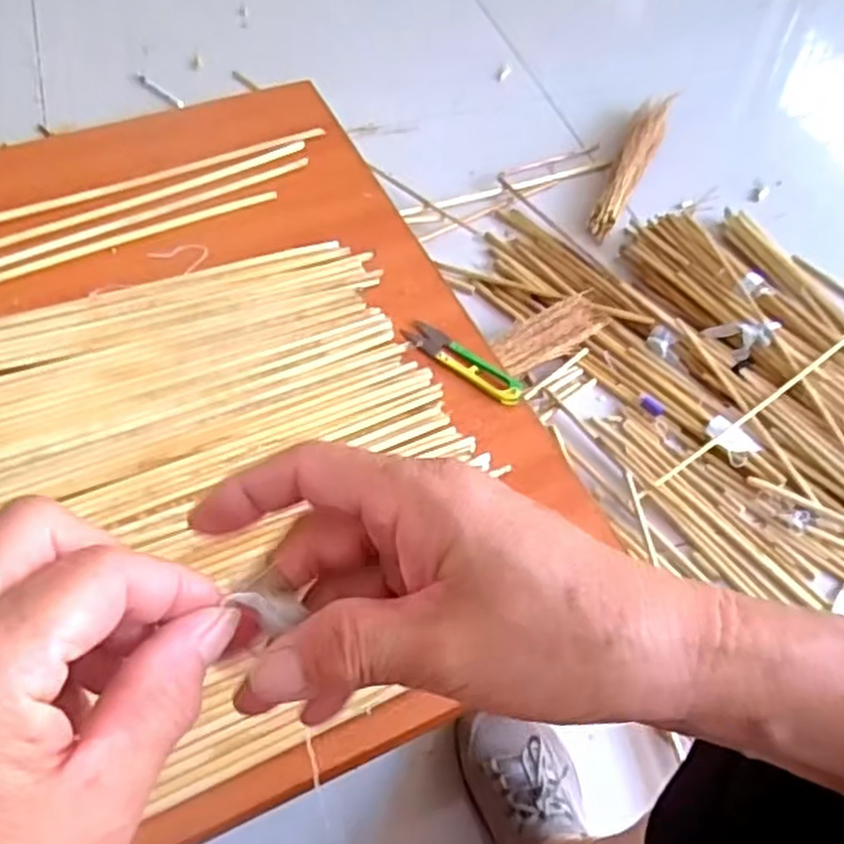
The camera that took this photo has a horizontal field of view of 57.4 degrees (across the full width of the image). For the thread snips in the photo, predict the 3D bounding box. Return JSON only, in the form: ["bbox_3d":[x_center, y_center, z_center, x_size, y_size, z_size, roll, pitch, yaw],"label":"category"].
[{"bbox_3d":[0.035,-0.053,0.658,0.117,0.005,0.031,37,61,21],"label":"thread snips"}]

